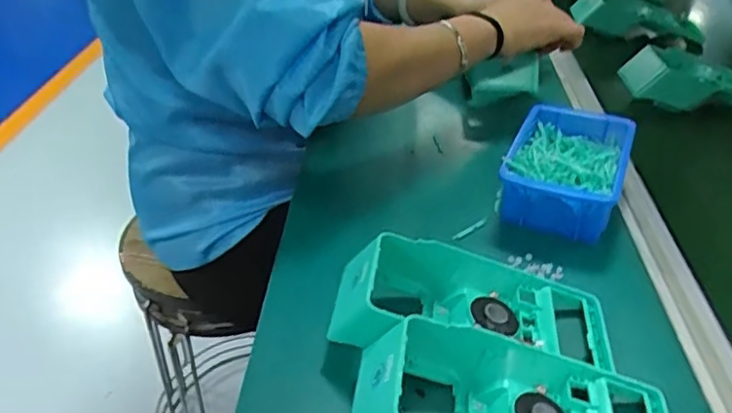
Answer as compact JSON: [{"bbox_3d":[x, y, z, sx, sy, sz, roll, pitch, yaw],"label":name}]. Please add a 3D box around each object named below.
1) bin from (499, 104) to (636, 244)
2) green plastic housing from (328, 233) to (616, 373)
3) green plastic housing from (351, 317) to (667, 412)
[{"bbox_3d":[0.184,-0.035,0.567,0.100,0.055,0.164,14,38,19],"label":"bin"},{"bbox_3d":[0.075,0.068,0.426,0.185,0.051,0.083,5,36,6],"label":"green plastic housing"},{"bbox_3d":[0.088,0.118,0.360,0.188,0.055,0.081,4,36,5],"label":"green plastic housing"}]

